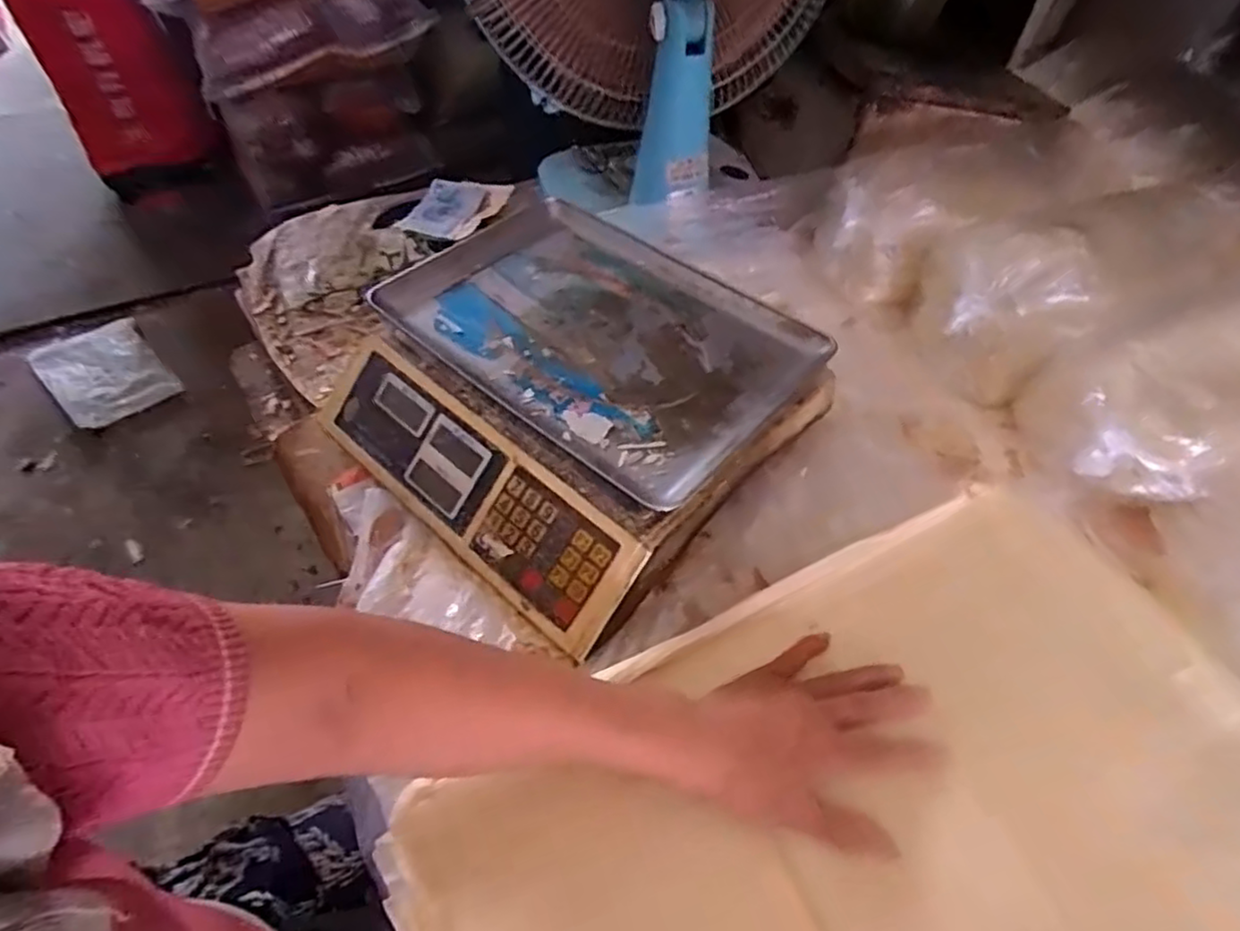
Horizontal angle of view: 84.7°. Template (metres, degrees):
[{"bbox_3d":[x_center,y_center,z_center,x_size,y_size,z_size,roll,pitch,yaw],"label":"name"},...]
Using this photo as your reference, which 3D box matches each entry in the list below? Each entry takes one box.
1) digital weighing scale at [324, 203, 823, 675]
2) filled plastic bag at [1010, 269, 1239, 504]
[{"bbox_3d":[-0.046,-0.069,0.584,0.346,0.092,0.315,37,59,22],"label":"digital weighing scale"},{"bbox_3d":[0.508,-0.082,0.584,0.333,0.099,0.151,-28,58,-8],"label":"filled plastic bag"}]

